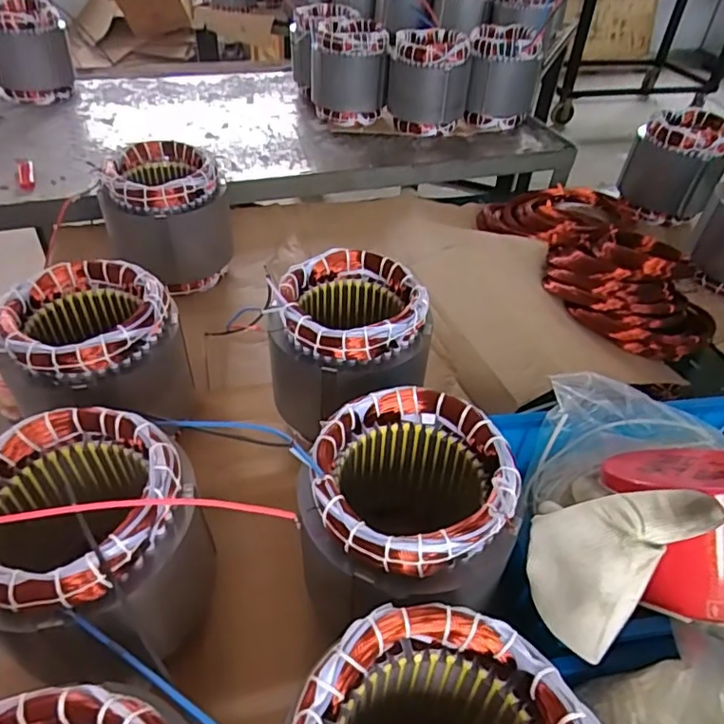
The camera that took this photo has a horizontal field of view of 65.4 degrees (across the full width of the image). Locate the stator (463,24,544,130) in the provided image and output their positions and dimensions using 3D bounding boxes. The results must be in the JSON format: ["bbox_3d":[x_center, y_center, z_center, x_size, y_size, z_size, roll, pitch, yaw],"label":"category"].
[{"bbox_3d":[0.292,-0.591,1.180,0.142,0.179,0.144,14,43,11],"label":"stator"}]

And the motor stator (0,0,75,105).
[{"bbox_3d":[-0.661,-0.610,1.114,0.148,0.174,0.132,-26,50,-28],"label":"motor stator"}]

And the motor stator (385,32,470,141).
[{"bbox_3d":[0.132,-0.568,1.149,0.160,0.162,0.140,7,42,4],"label":"motor stator"}]

